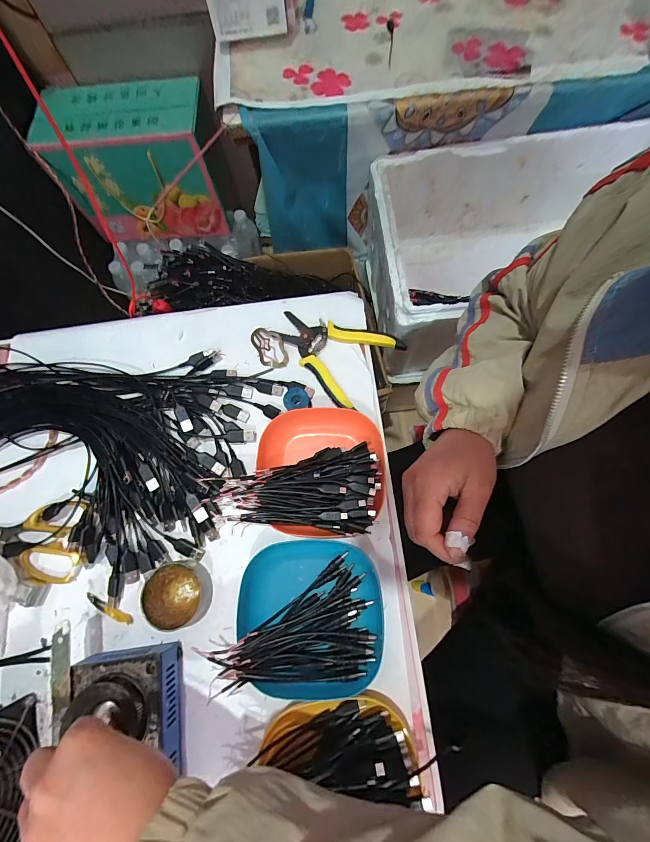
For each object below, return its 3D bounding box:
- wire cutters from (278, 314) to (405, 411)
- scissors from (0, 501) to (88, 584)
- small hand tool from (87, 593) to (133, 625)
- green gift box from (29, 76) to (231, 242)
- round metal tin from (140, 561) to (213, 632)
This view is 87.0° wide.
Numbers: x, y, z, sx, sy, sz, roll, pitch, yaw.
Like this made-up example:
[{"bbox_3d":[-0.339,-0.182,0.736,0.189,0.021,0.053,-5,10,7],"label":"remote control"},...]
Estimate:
[{"bbox_3d":[0.007,-0.094,0.435,0.145,0.015,0.109,36,78,11],"label":"wire cutters"},{"bbox_3d":[-0.363,0.137,0.396,0.174,0.011,0.087,1,74,2],"label":"scissors"},{"bbox_3d":[-0.238,0.207,0.377,0.062,0.005,0.010,22,76,8],"label":"small hand tool"},{"bbox_3d":[-0.401,-0.557,0.766,0.340,0.241,0.174,3,74,3],"label":"green gift box"},{"bbox_3d":[-0.156,0.184,0.364,0.066,0.020,0.062,-1,74,2],"label":"round metal tin"}]

